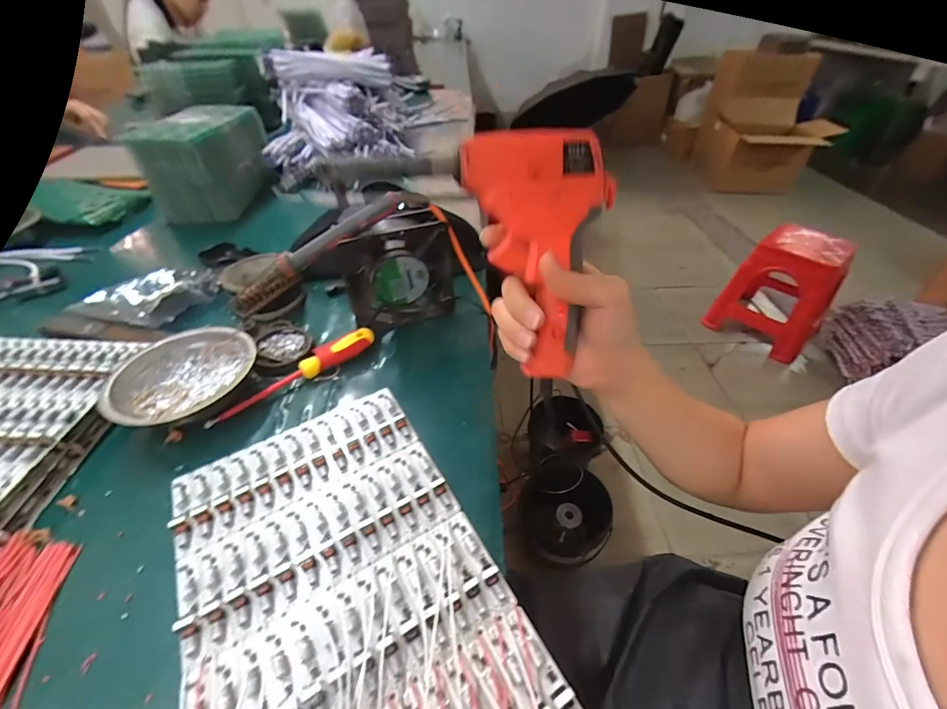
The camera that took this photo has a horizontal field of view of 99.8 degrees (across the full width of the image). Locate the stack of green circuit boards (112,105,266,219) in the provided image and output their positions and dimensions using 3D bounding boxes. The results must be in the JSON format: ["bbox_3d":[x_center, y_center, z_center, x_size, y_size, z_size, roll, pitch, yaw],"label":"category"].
[{"bbox_3d":[-0.518,-0.380,0.783,0.133,0.147,0.235,2,43,2],"label":"stack of green circuit boards"}]

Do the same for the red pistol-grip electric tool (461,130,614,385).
[{"bbox_3d":[0.046,-0.060,0.253,0.082,0.151,0.032,-15,19,-16],"label":"red pistol-grip electric tool"}]

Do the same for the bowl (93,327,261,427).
[{"bbox_3d":[-0.285,0.025,0.396,0.126,0.034,0.126,0,43,0],"label":"bowl"}]

